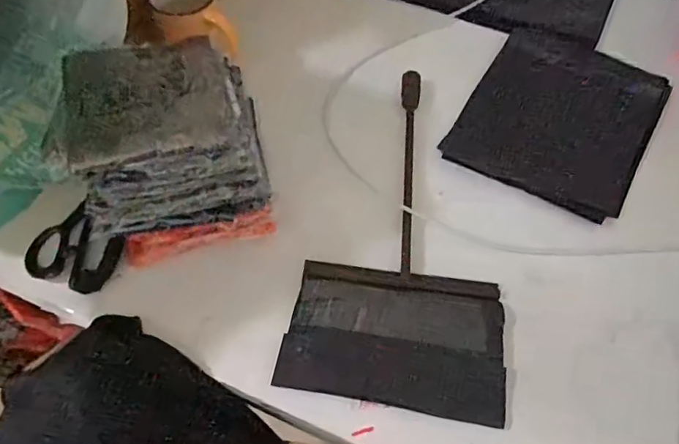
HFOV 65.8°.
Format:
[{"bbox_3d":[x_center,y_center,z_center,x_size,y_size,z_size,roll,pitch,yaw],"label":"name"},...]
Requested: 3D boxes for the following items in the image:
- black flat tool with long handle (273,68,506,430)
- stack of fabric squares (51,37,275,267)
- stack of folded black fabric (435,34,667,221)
[{"bbox_3d":[0.074,-0.003,0.545,0.191,0.011,0.379,10,58,3],"label":"black flat tool with long handle"},{"bbox_3d":[-0.150,-0.061,0.484,0.154,0.166,0.124,-10,59,-9],"label":"stack of fabric squares"},{"bbox_3d":[0.267,-0.134,0.629,0.206,0.019,0.247,27,60,13],"label":"stack of folded black fabric"}]

